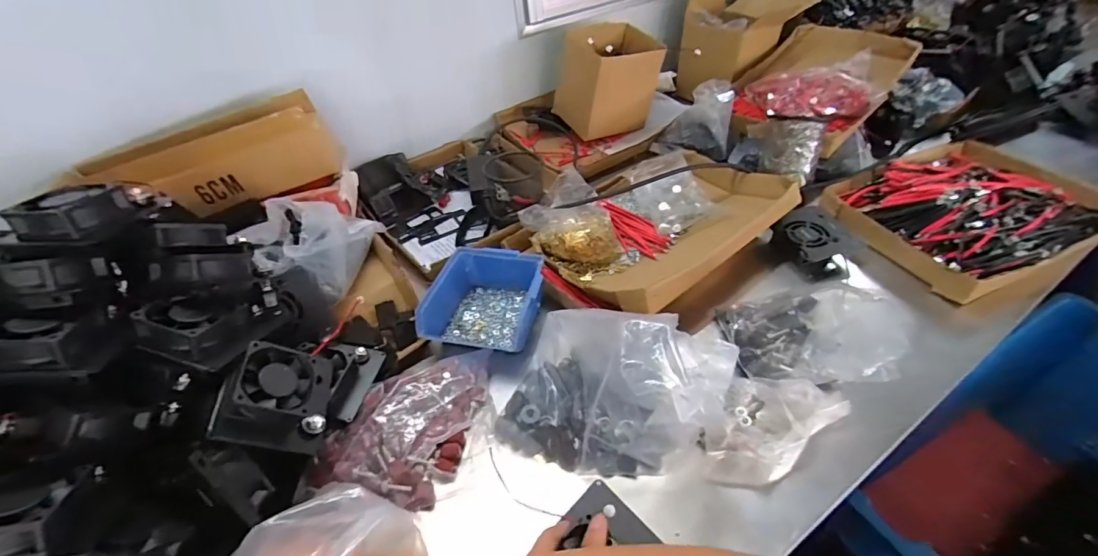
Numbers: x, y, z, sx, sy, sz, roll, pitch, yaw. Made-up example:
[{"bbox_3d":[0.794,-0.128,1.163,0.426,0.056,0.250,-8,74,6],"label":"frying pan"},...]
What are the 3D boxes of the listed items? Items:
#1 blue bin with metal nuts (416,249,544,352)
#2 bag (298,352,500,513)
[{"bbox_3d":[-0.075,0.027,0.573,0.131,0.060,0.137,6,44,13],"label":"blue bin with metal nuts"},{"bbox_3d":[-0.129,0.149,0.465,0.120,0.038,0.202,31,54,34],"label":"bag"}]

